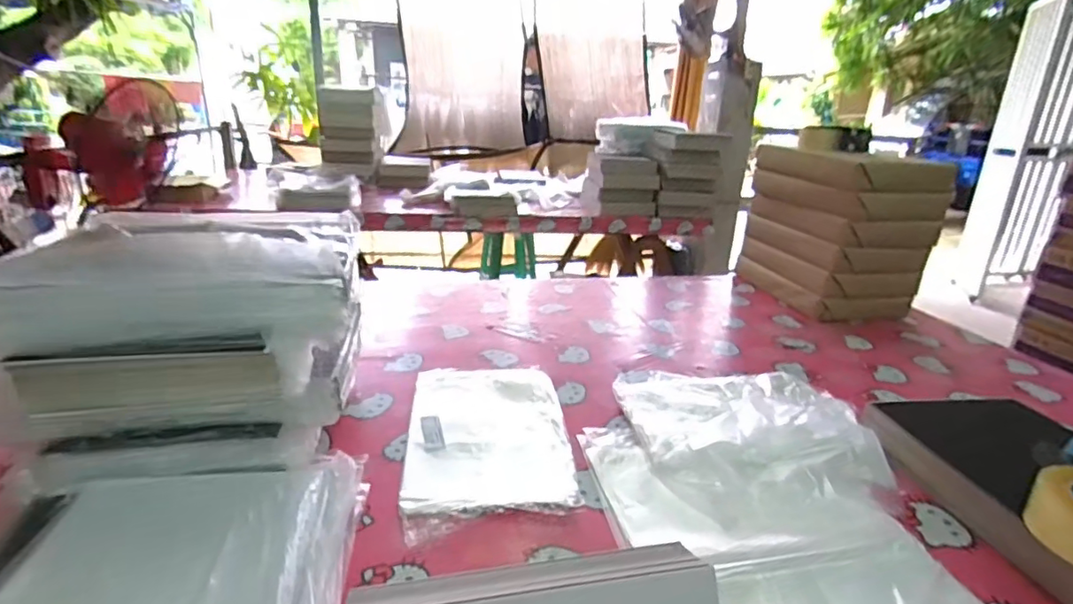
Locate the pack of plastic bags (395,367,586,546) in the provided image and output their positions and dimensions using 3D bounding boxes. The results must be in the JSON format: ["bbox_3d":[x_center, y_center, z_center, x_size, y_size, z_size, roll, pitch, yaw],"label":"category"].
[{"bbox_3d":[-0.070,0.183,0.802,0.221,0.020,0.364,0,21,-8],"label":"pack of plastic bags"}]

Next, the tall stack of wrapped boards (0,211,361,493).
[{"bbox_3d":[-0.444,0.024,0.750,0.383,0.260,0.356,-2,21,-12],"label":"tall stack of wrapped boards"}]

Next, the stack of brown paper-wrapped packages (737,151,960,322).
[{"bbox_3d":[0.747,-0.178,1.388,0.270,0.358,0.374,-3,21,-17],"label":"stack of brown paper-wrapped packages"}]

